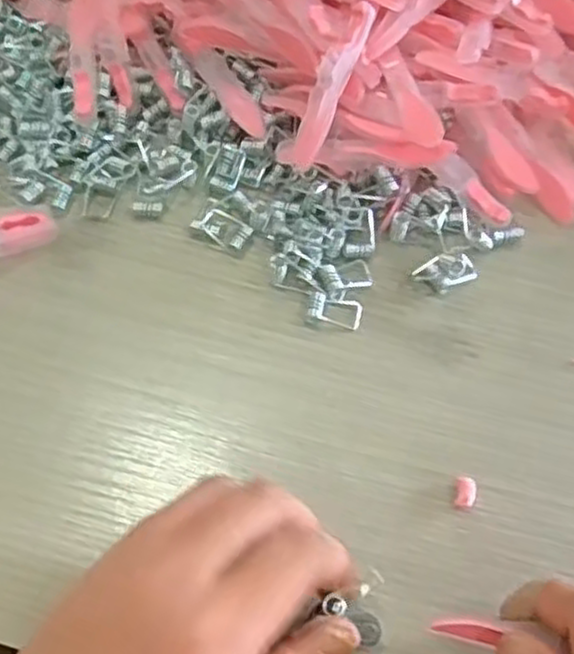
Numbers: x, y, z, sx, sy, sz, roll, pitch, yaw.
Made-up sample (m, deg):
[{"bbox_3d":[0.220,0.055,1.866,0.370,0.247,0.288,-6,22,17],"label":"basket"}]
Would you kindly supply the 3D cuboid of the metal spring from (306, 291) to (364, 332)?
[{"bbox_3d":[0.021,-0.007,0.332,0.023,0.004,0.014,13,63,6],"label":"metal spring"}]

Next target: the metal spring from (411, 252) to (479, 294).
[{"bbox_3d":[0.071,-0.025,0.341,0.027,0.009,0.016,-27,67,-14],"label":"metal spring"}]

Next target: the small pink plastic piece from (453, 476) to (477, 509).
[{"bbox_3d":[0.068,0.063,0.292,0.007,0.005,0.012,14,64,6],"label":"small pink plastic piece"}]

